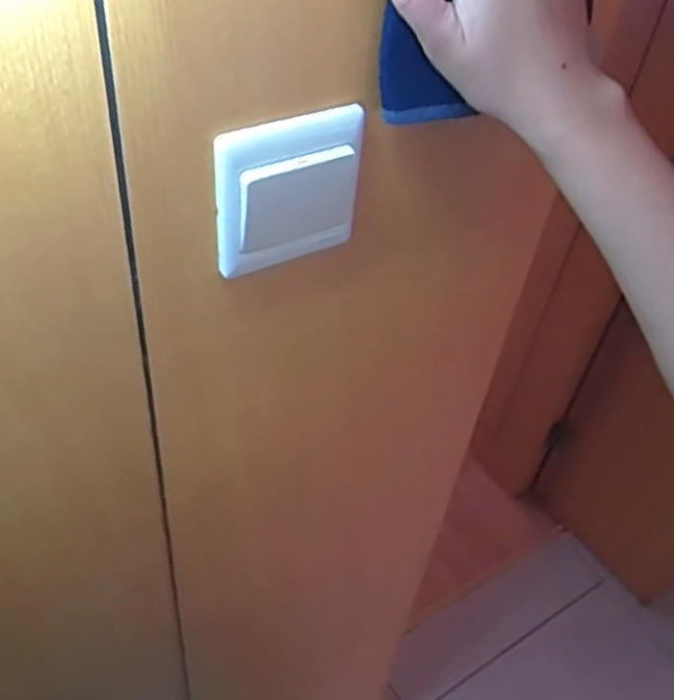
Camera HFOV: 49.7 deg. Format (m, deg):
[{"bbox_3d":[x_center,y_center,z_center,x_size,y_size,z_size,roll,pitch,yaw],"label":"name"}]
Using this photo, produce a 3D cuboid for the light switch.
[{"bbox_3d":[-0.026,-0.084,0.397,0.083,0.085,0.014,-23,51,-28],"label":"light switch"}]

